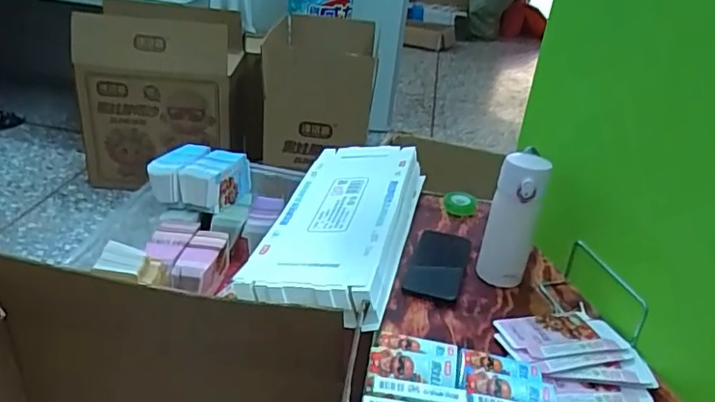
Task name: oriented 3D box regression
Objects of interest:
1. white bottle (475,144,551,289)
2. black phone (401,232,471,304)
[{"bbox_3d":[0.217,0.030,0.799,0.067,0.192,0.073,16,31,16],"label":"white bottle"},{"bbox_3d":[0.120,0.091,0.837,0.076,0.014,0.155,14,31,13],"label":"black phone"}]

